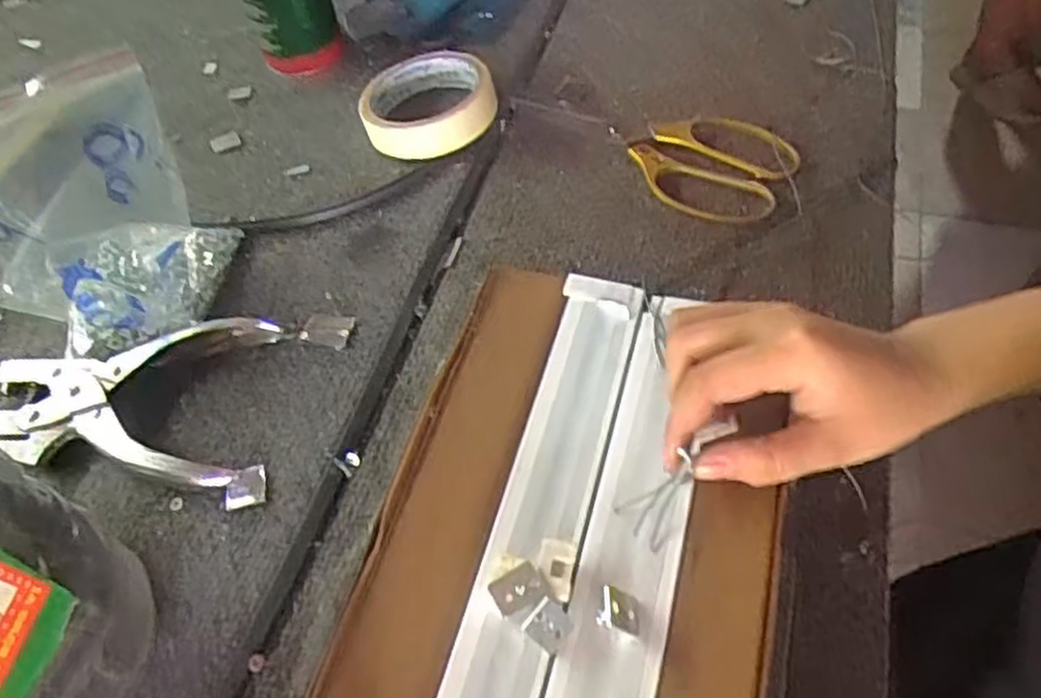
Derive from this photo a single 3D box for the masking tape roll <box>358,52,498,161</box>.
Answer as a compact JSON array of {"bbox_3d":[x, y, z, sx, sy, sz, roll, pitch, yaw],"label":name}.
[{"bbox_3d":[-0.062,-0.170,0.533,0.086,0.034,0.086,1,54,3],"label":"masking tape roll"}]

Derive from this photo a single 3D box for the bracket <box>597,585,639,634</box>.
[{"bbox_3d":[0.039,0.103,0.305,0.016,0.015,0.015,3,54,5],"label":"bracket"}]

